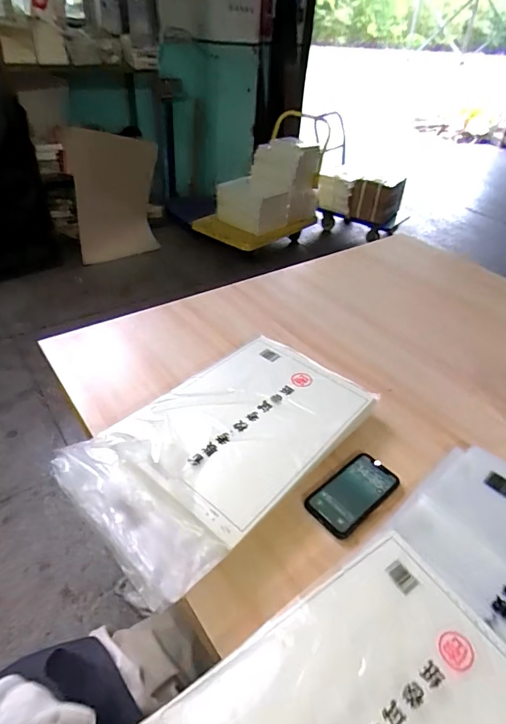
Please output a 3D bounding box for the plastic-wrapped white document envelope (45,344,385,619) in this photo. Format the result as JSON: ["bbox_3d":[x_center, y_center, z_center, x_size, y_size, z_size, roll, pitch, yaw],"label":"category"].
[{"bbox_3d":[-0.041,0.111,0.684,0.281,0.066,0.489,31,46,29],"label":"plastic-wrapped white document envelope"}]

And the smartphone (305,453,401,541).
[{"bbox_3d":[0.152,0.196,0.644,0.146,0.008,0.075,-28,49,-33],"label":"smartphone"}]

